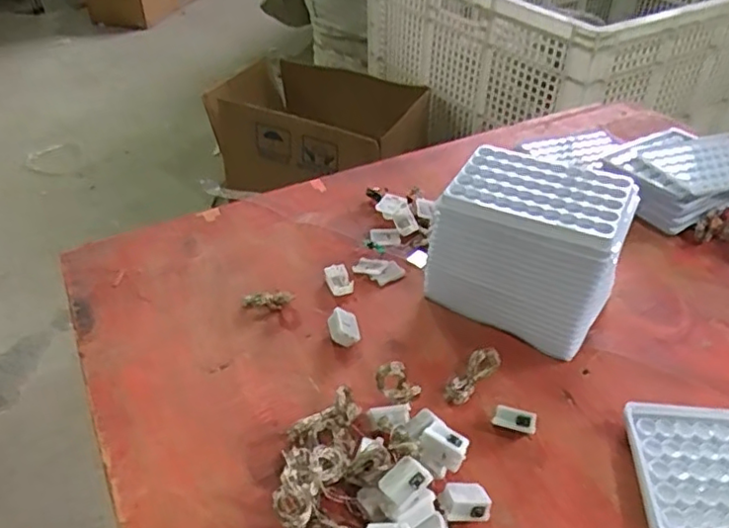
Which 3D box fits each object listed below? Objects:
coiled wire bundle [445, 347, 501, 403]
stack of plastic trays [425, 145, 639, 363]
[{"bbox_3d":[0.077,0.080,0.437,0.049,0.014,0.016,-42,53,-14],"label":"coiled wire bundle"},{"bbox_3d":[0.129,-0.012,0.478,0.129,0.105,0.096,25,46,26],"label":"stack of plastic trays"}]

